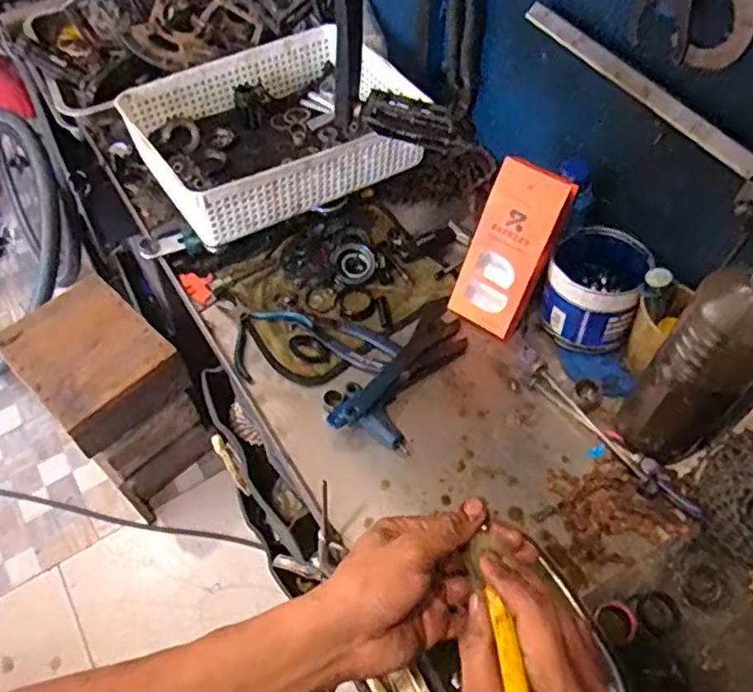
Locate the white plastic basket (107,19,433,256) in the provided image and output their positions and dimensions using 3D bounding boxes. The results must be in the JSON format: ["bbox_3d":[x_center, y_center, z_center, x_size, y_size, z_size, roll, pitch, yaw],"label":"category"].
[{"bbox_3d":[-0.130,-0.276,0.818,0.314,0.089,0.248,-26,59,-15],"label":"white plastic basket"}]

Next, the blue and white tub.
[{"bbox_3d":[0.231,-0.061,0.698,0.097,0.096,0.110,19,59,14],"label":"blue and white tub"}]

